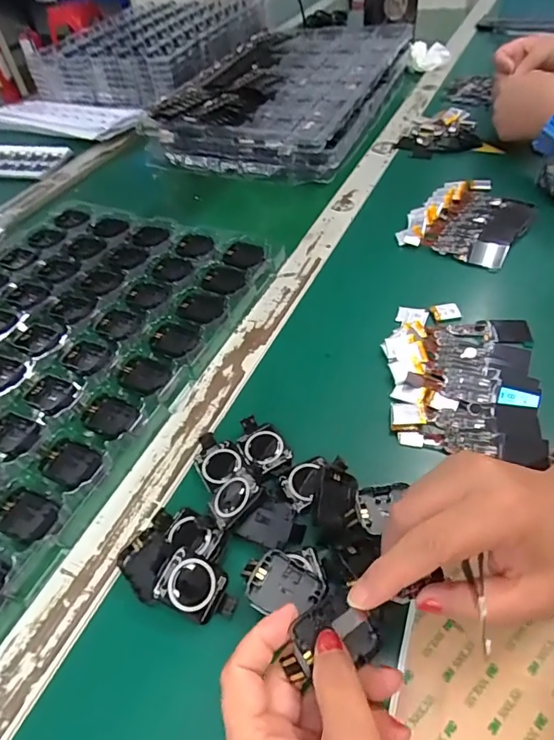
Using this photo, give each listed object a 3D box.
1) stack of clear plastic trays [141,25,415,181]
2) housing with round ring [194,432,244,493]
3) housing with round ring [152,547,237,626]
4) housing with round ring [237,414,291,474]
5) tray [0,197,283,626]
[{"bbox_3d":[0.028,-0.488,0.790,0.299,0.057,0.490,14,52,18],"label":"stack of clear plastic trays"},{"bbox_3d":[-0.043,0.068,0.343,0.031,0.016,0.046,-30,52,-19],"label":"housing with round ring"},{"bbox_3d":[-0.049,0.132,0.280,0.048,0.010,0.032,31,52,-5],"label":"housing with round ring"},{"bbox_3d":[-0.012,0.057,0.351,0.031,0.011,0.049,-25,51,-15],"label":"housing with round ring"},{"bbox_3d":[-0.257,-0.012,0.439,0.356,0.014,0.484,17,52,20],"label":"tray"}]

